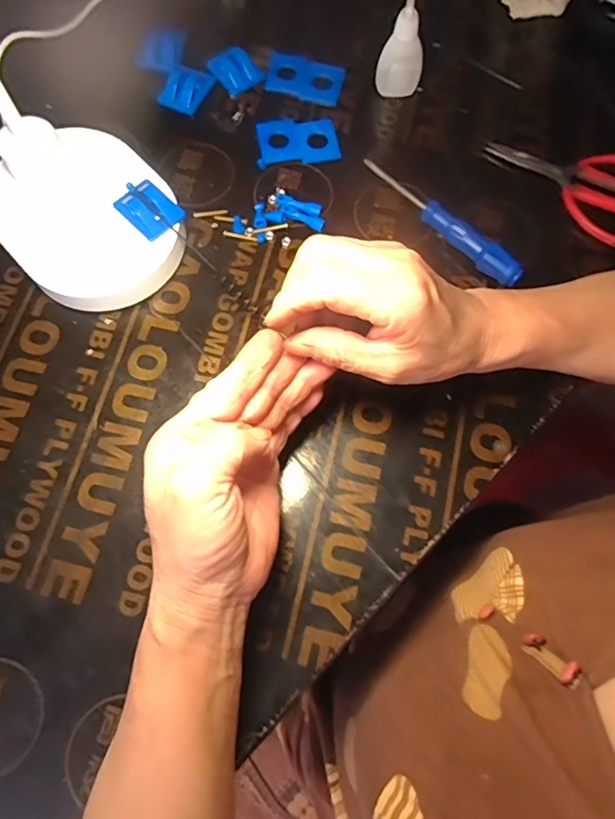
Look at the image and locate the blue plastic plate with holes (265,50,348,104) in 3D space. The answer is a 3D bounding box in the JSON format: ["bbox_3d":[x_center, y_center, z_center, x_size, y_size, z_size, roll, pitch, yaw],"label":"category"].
[{"bbox_3d":[-0.002,-0.291,0.456,0.068,0.006,0.044,17,78,6],"label":"blue plastic plate with holes"}]

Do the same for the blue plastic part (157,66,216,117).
[{"bbox_3d":[-0.103,-0.274,0.444,0.038,0.004,0.045,24,74,7],"label":"blue plastic part"}]

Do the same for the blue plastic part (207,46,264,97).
[{"bbox_3d":[-0.062,-0.294,0.451,0.032,0.012,0.044,-33,75,-10],"label":"blue plastic part"}]

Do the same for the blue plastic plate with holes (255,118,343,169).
[{"bbox_3d":[-0.009,-0.223,0.430,0.066,0.004,0.048,-7,72,-2],"label":"blue plastic plate with holes"}]

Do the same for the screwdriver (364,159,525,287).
[{"bbox_3d":[0.099,-0.144,0.396,0.014,0.021,0.149,-43,77,-12],"label":"screwdriver"}]

